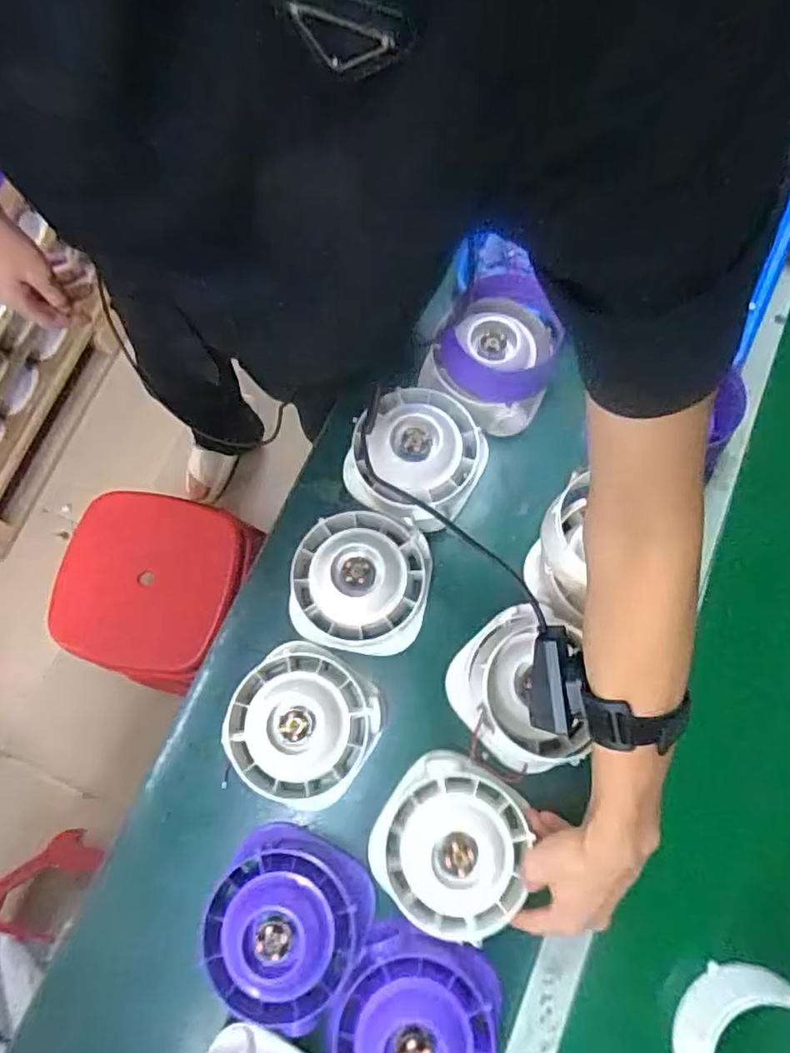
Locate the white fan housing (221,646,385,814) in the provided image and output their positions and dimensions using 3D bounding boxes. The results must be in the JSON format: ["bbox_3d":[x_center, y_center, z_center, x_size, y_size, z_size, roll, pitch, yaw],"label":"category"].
[{"bbox_3d":[-0.087,0.186,0.580,0.132,0.063,0.131,0,75,1],"label":"white fan housing"}]

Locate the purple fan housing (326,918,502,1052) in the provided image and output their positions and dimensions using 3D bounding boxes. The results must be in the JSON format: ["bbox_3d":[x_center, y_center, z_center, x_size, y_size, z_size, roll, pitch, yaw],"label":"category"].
[{"bbox_3d":[0.016,0.414,0.504,0.131,0.050,0.129,11,75,4],"label":"purple fan housing"}]

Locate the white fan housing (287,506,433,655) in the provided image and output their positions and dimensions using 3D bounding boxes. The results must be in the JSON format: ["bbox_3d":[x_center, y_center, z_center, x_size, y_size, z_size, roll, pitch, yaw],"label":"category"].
[{"bbox_3d":[-0.036,0.052,0.613,0.138,0.056,0.137,9,75,4],"label":"white fan housing"}]

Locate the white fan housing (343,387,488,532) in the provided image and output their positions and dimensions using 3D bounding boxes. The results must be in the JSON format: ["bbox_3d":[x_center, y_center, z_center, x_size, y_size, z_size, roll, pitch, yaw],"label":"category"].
[{"bbox_3d":[0.024,-0.074,0.644,0.130,0.070,0.126,0,75,1],"label":"white fan housing"}]

